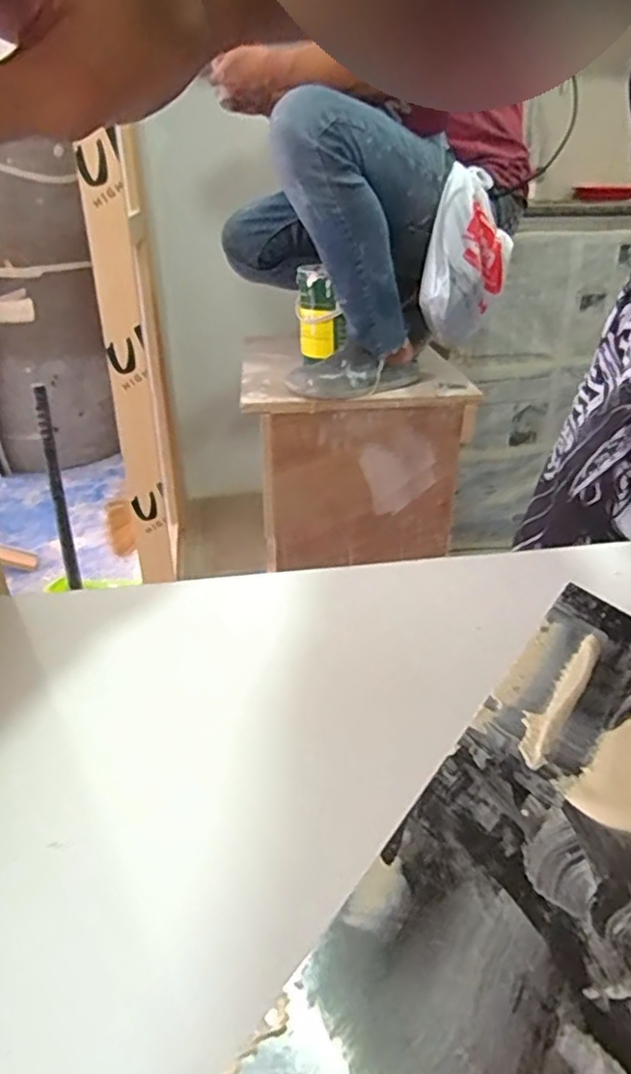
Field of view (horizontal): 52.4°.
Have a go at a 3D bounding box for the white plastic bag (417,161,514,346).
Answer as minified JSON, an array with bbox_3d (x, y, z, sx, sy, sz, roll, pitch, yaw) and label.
[{"bbox_3d":[0.269,-0.489,1.140,0.138,0.285,0.196,8,30,15],"label":"white plastic bag"}]

